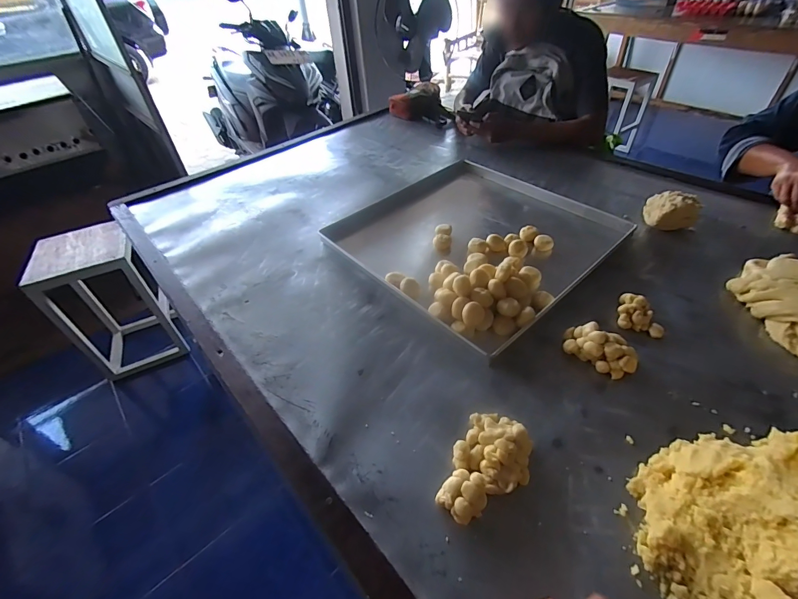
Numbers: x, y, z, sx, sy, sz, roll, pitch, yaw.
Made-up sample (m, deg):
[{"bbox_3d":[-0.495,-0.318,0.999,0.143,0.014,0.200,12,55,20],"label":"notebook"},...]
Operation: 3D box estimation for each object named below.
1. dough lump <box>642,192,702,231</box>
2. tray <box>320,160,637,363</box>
[{"bbox_3d":[0.609,-0.199,0.837,0.104,0.070,0.077,24,51,27],"label":"dough lump"},{"bbox_3d":[0.176,-0.158,0.858,0.548,0.030,0.502,-34,51,-27],"label":"tray"}]

